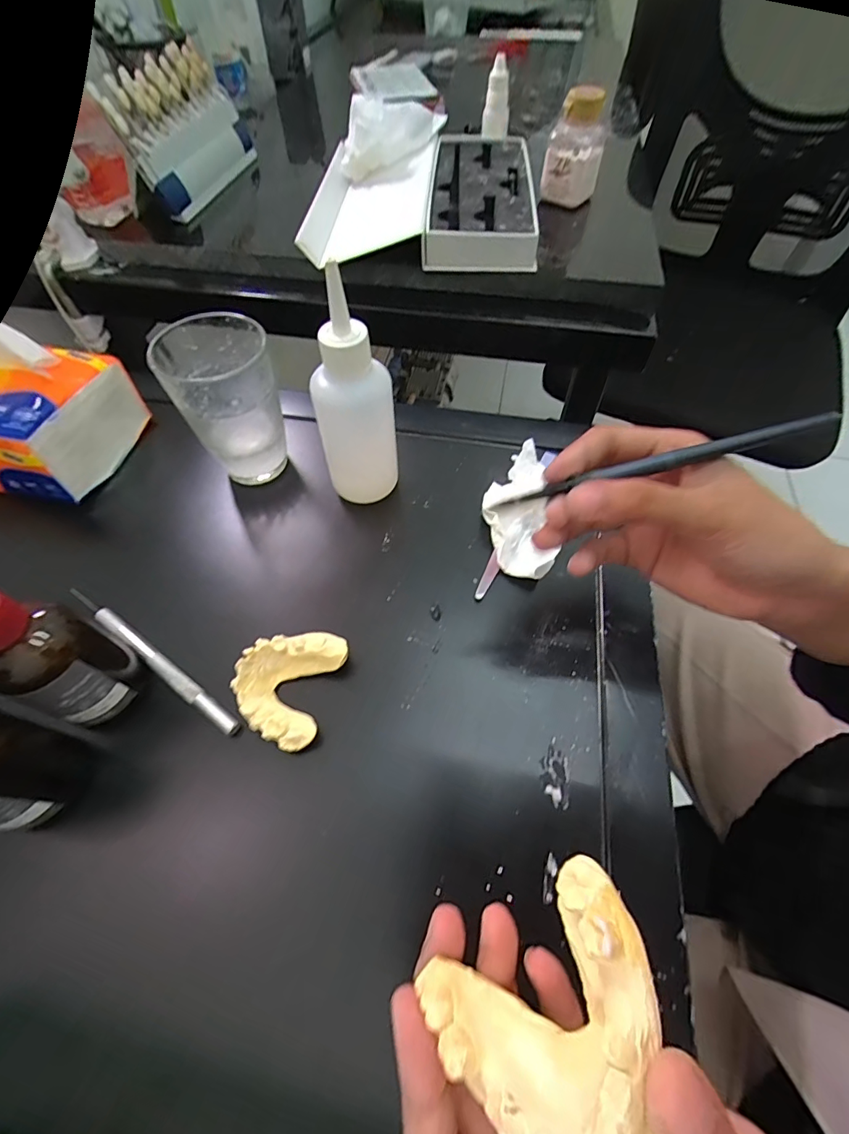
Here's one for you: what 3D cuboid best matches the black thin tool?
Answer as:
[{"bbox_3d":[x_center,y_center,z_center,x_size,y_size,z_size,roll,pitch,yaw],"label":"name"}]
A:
[{"bbox_3d":[0.110,-0.048,0.210,0.159,0.009,0.007,-14,58,-1],"label":"black thin tool"}]

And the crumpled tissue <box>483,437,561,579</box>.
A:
[{"bbox_3d":[0.065,-0.042,0.309,0.048,0.018,0.099,8,65,4],"label":"crumpled tissue"}]

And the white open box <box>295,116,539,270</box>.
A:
[{"bbox_3d":[0.000,-0.328,0.412,0.193,0.039,0.219,3,57,2],"label":"white open box"}]

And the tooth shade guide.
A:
[{"bbox_3d":[-0.215,-0.393,0.419,0.035,0.092,0.163,11,57,6],"label":"tooth shade guide"}]

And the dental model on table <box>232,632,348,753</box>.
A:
[{"bbox_3d":[-0.074,0.060,0.247,0.049,0.017,0.060,15,58,10],"label":"dental model on table"}]

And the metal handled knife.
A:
[{"bbox_3d":[-0.155,0.050,0.262,0.136,0.005,0.009,32,63,19],"label":"metal handled knife"}]

